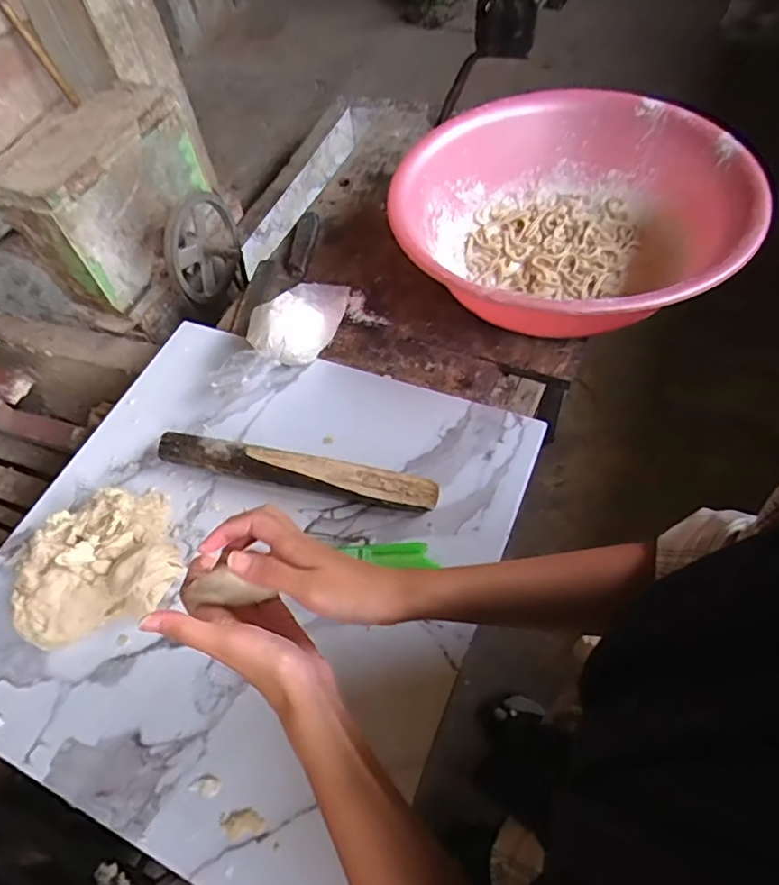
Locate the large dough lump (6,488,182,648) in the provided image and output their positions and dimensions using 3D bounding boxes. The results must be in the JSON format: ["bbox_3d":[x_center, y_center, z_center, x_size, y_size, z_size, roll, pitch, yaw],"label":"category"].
[{"bbox_3d":[-0.287,0.110,0.540,0.151,0.055,0.138,-19,57,-7],"label":"large dough lump"}]

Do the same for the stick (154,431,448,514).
[{"bbox_3d":[-0.100,0.030,0.586,0.302,0.033,0.038,11,58,12],"label":"stick"}]

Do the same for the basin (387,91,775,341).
[{"bbox_3d":[0.212,-0.271,0.696,0.391,0.137,0.397,-2,56,4],"label":"basin"}]

